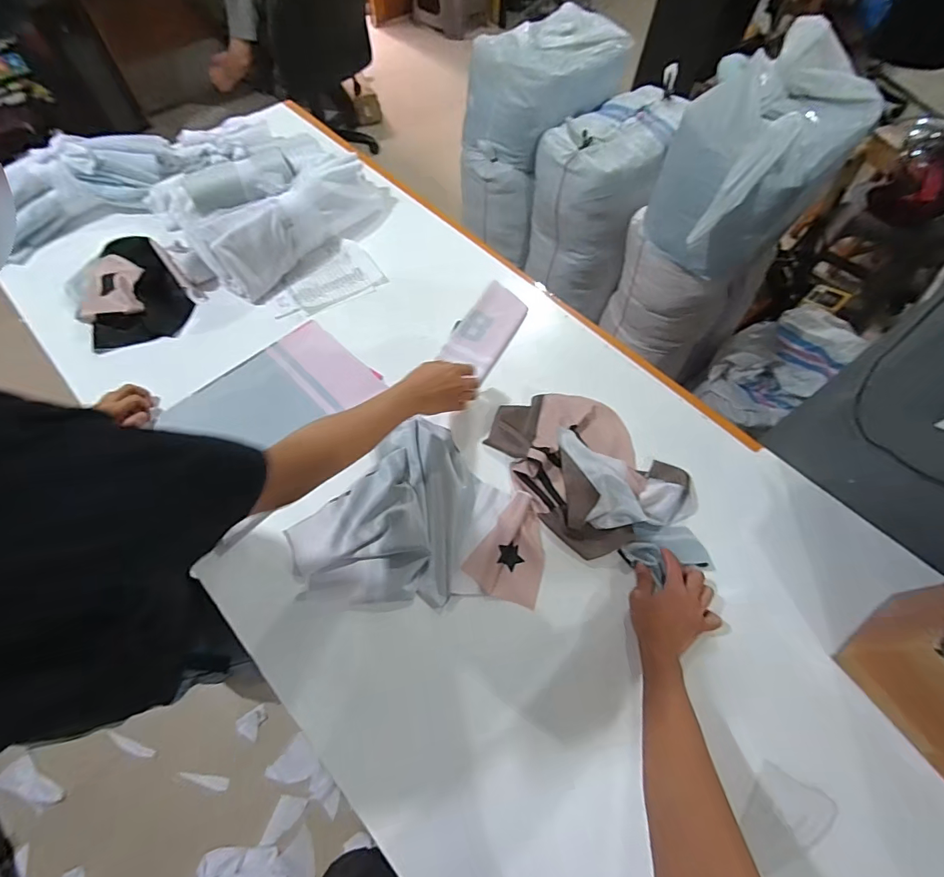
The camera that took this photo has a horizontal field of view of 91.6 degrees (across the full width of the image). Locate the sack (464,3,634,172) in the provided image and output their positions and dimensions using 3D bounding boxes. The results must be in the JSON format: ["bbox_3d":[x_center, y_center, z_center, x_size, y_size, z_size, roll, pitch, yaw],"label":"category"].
[{"bbox_3d":[0.212,-1.070,1.389,0.306,0.267,0.410,40,67,17],"label":"sack"}]

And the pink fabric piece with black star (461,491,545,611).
[{"bbox_3d":[0.059,0.159,0.683,0.105,0.035,0.151,16,62,7],"label":"pink fabric piece with black star"}]

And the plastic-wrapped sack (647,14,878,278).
[{"bbox_3d":[0.705,-0.693,1.143,0.513,0.377,0.312,-38,69,-20],"label":"plastic-wrapped sack"}]

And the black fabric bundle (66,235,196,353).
[{"bbox_3d":[-0.637,-0.272,0.846,0.181,0.090,0.191,1,61,-2],"label":"black fabric bundle"}]

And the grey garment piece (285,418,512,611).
[{"bbox_3d":[-0.096,0.129,0.681,0.237,0.033,0.293,40,67,18],"label":"grey garment piece"}]

